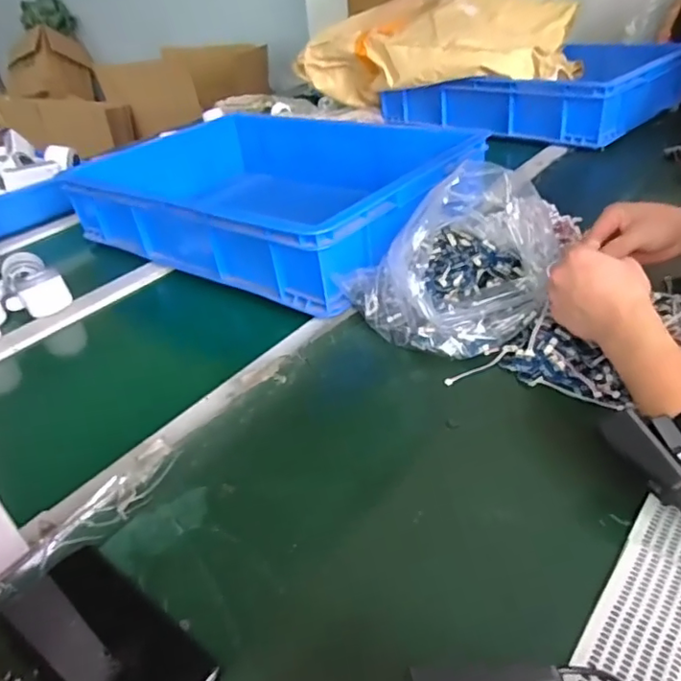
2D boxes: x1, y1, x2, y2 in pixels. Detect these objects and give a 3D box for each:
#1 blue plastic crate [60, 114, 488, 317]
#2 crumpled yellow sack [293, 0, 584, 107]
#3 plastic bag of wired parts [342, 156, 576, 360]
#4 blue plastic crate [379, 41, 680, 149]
[{"bbox_3d":[-0.107,-0.249,0.904,0.627,0.114,0.428,22,44,35],"label":"blue plastic crate"},{"bbox_3d":[0.255,-0.710,1.330,0.613,0.176,0.383,18,41,31],"label":"crumpled yellow sack"},{"bbox_3d":[0.138,-0.091,0.631,0.204,0.134,0.186,-29,40,-29],"label":"plastic bag of wired parts"},{"bbox_3d":[0.452,-0.601,1.294,0.620,0.124,0.441,24,45,37],"label":"blue plastic crate"}]

